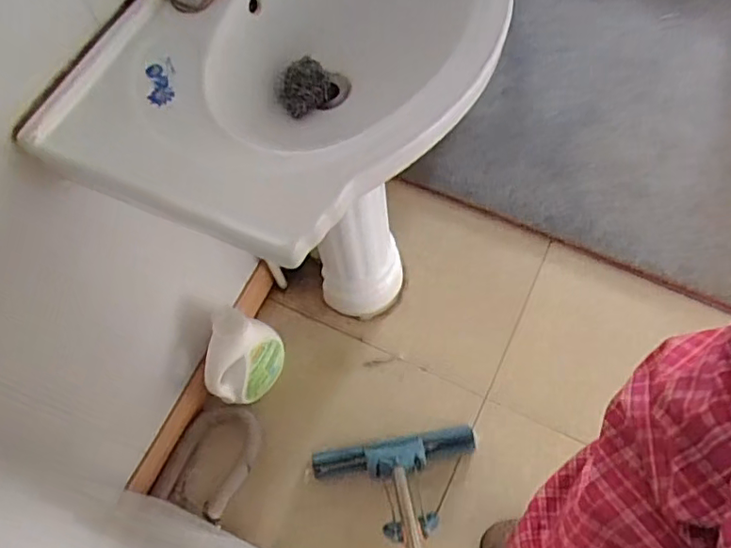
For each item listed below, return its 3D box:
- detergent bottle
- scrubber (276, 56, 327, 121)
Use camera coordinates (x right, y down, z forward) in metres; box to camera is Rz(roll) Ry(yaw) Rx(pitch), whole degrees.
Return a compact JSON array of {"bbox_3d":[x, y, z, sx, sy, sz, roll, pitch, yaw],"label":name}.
[{"bbox_3d":[-0.235,0.168,1.168,0.086,0.274,0.171,29,69,15],"label":"detergent bottle"},{"bbox_3d":[-0.085,-0.249,0.791,0.052,0.047,0.074,30,69,15],"label":"scrubber"}]

